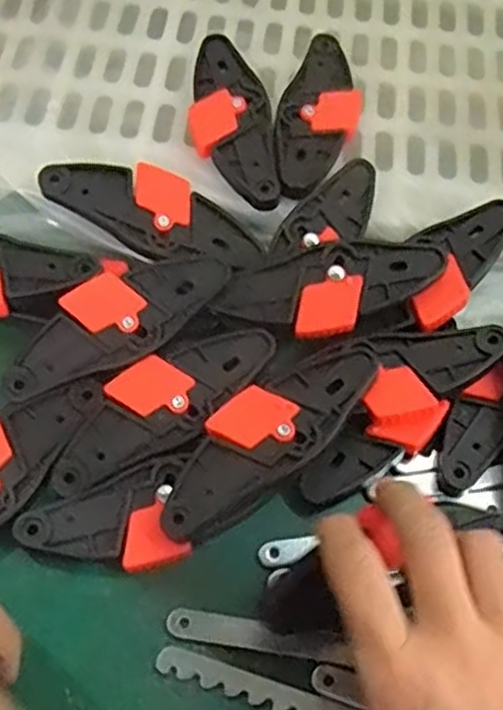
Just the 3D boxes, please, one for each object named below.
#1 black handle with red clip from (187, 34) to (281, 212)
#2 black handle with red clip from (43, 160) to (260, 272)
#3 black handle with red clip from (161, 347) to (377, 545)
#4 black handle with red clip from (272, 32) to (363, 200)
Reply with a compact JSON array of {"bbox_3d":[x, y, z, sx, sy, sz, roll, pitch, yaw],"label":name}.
[{"bbox_3d":[-0.013,-0.140,0.438,0.046,0.015,0.124,-4,67,-4],"label":"black handle with red clip"},{"bbox_3d":[-0.051,-0.079,0.403,0.120,0.021,0.046,27,68,10],"label":"black handle with red clip"},{"bbox_3d":[0.007,0.039,0.354,0.122,0.022,0.045,-36,72,-16],"label":"black handle with red clip"},{"bbox_3d":[0.040,-0.143,0.442,0.044,0.017,0.125,17,67,5],"label":"black handle with red clip"}]

